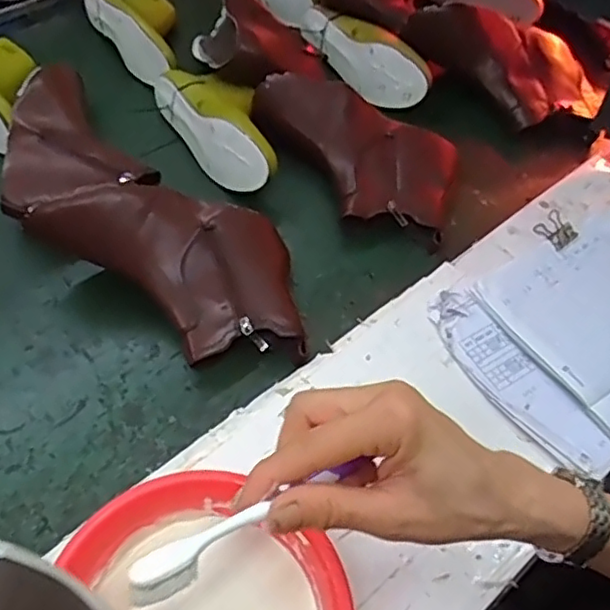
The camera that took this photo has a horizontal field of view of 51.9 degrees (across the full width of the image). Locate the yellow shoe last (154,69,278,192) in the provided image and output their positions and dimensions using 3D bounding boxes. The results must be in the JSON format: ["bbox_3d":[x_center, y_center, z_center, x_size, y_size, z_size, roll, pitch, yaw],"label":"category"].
[{"bbox_3d":[-0.096,-0.220,0.771,0.095,0.074,0.234,-27,58,-20],"label":"yellow shoe last"}]

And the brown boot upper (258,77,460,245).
[{"bbox_3d":[0.077,-0.189,0.747,0.170,0.078,0.275,-34,61,-23],"label":"brown boot upper"}]

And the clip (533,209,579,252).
[{"bbox_3d":[0.267,-0.079,0.668,0.037,0.010,0.039,-31,61,-21],"label":"clip"}]

